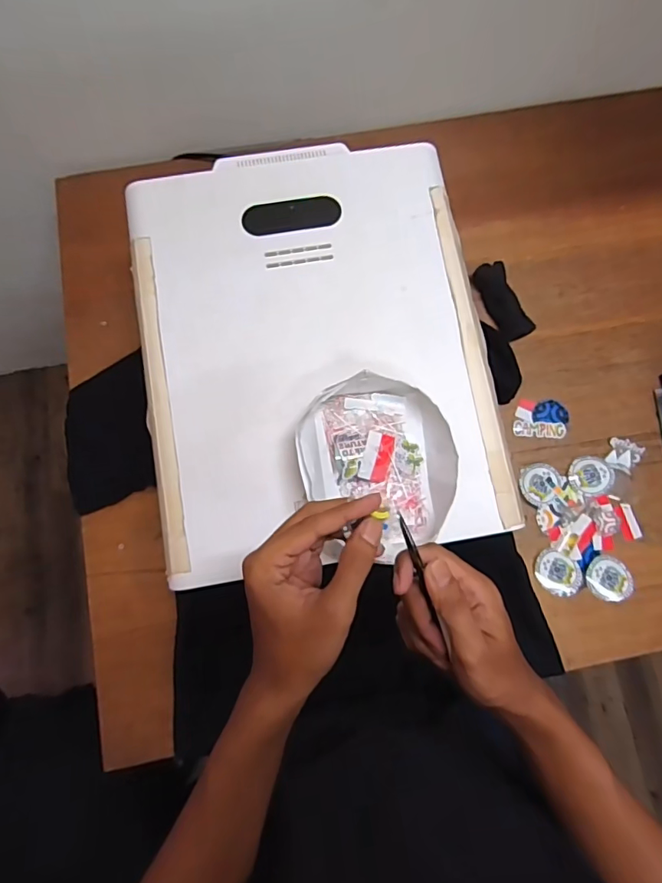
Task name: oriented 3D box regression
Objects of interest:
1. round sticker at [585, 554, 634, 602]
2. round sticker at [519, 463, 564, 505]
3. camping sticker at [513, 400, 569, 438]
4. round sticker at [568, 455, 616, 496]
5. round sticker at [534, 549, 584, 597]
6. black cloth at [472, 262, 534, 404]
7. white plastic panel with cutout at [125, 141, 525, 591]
[{"bbox_3d":[0.396,0.194,0.701,0.062,0.008,0.063,1,78,0],"label":"round sticker"},{"bbox_3d":[0.308,0.062,0.722,0.062,0.006,0.059,1,76,-3],"label":"round sticker"},{"bbox_3d":[0.319,-0.034,0.750,0.079,0.005,0.058,3,85,1],"label":"camping sticker"},{"bbox_3d":[0.383,0.051,0.726,0.063,0.004,0.058,0,82,3],"label":"round sticker"},{"bbox_3d":[0.323,0.186,0.699,0.069,0.005,0.057,32,80,6],"label":"round sticker"},{"bbox_3d":[0.267,-0.217,0.772,0.048,0.024,0.126,-24,80,-5],"label":"black cloth"},{"bbox_3d":[-0.022,-0.120,0.590,0.399,0.020,0.502,-10,79,-2],"label":"white plastic panel with cutout"}]

